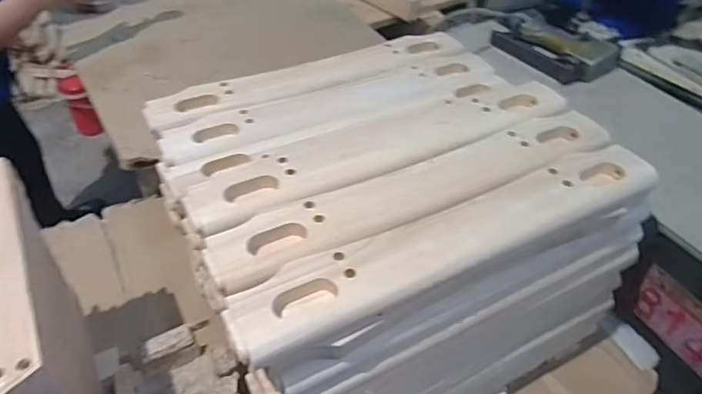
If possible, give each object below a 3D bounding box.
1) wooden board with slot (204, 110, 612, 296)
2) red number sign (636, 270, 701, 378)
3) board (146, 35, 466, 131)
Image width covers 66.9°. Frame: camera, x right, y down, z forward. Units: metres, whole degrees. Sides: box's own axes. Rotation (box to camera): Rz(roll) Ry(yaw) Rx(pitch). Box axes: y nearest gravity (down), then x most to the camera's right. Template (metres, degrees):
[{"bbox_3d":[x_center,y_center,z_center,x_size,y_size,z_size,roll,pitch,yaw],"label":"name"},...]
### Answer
[{"bbox_3d":[0.088,-0.015,0.560,0.476,0.018,0.080,-20,49,-21],"label":"wooden board with slot"},{"bbox_3d":[0.467,0.194,0.728,0.011,0.081,0.172,-22,49,-23],"label":"red number sign"},{"bbox_3d":[-0.047,-0.179,0.774,0.484,0.017,0.076,-20,49,-21],"label":"board"}]

